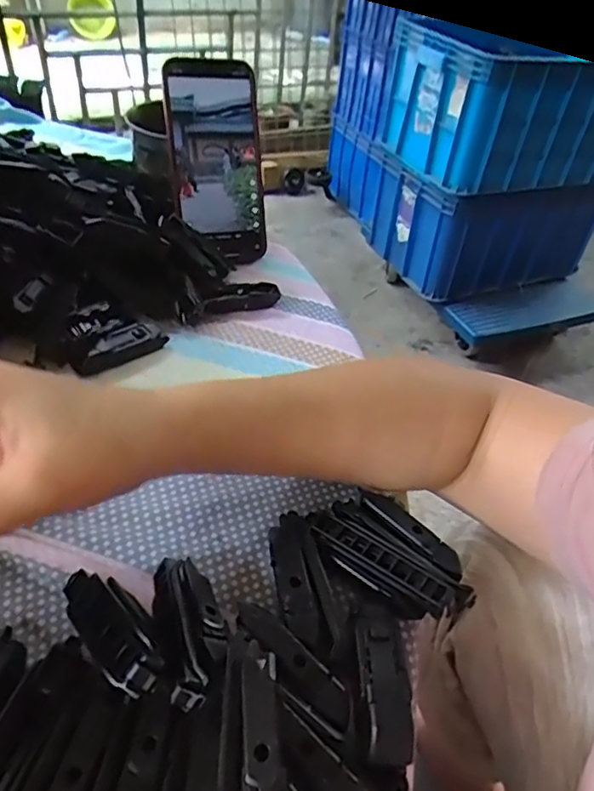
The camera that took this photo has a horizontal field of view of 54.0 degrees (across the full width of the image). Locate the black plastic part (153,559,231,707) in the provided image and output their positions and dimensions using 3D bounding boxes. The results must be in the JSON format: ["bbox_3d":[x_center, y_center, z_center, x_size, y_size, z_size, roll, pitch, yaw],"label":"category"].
[{"bbox_3d":[-0.045,0.092,0.243,0.028,0.015,0.076,-4,23,-12],"label":"black plastic part"}]

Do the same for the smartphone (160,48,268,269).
[{"bbox_3d":[-0.066,-0.193,0.484,0.072,0.157,0.015,-8,12,-17],"label":"smartphone"}]

